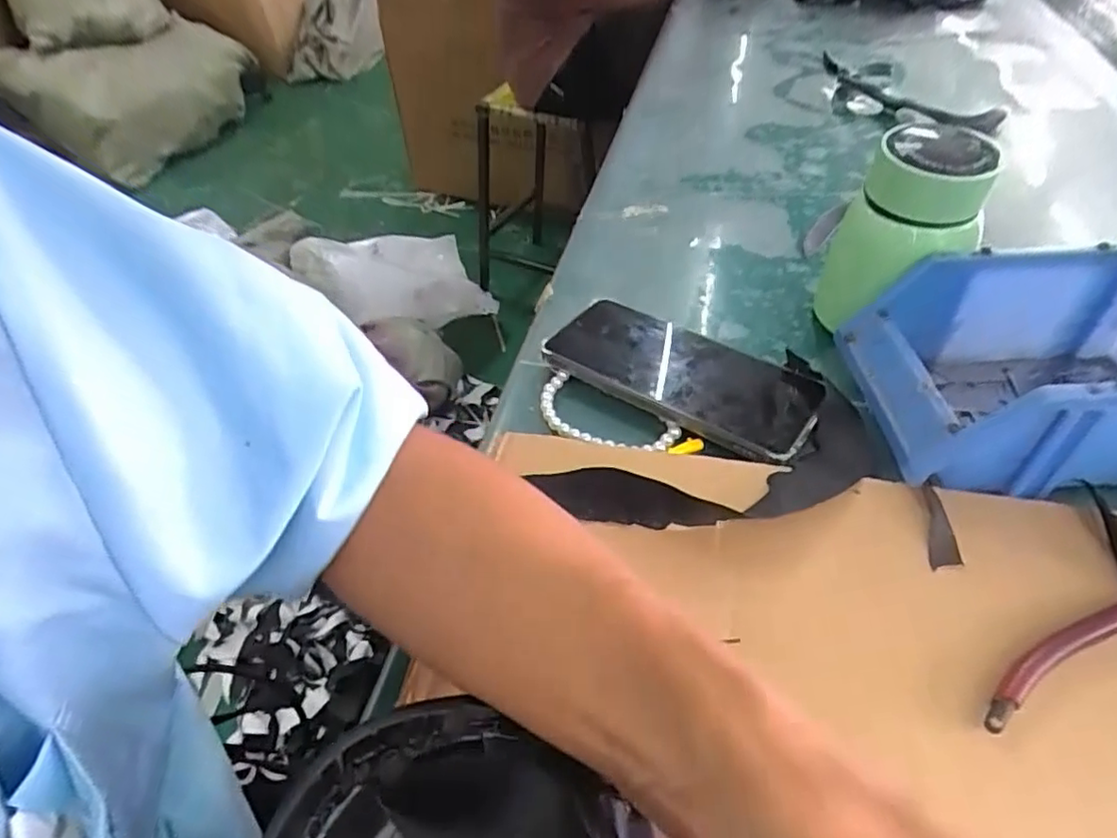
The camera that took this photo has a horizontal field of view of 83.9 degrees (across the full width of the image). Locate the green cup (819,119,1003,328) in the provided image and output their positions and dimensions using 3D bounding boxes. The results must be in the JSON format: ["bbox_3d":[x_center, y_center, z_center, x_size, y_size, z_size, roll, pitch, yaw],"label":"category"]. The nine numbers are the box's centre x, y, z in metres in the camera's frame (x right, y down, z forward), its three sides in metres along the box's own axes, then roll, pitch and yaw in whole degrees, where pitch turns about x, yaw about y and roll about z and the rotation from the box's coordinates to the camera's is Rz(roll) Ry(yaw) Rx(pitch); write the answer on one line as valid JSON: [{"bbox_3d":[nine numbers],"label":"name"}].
[{"bbox_3d":[0.204,-0.106,0.378,0.066,0.121,0.067,-2,47,1],"label":"green cup"}]

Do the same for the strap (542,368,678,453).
[{"bbox_3d":[0.024,-0.001,0.362,0.085,0.004,0.040,28,54,26],"label":"strap"}]

